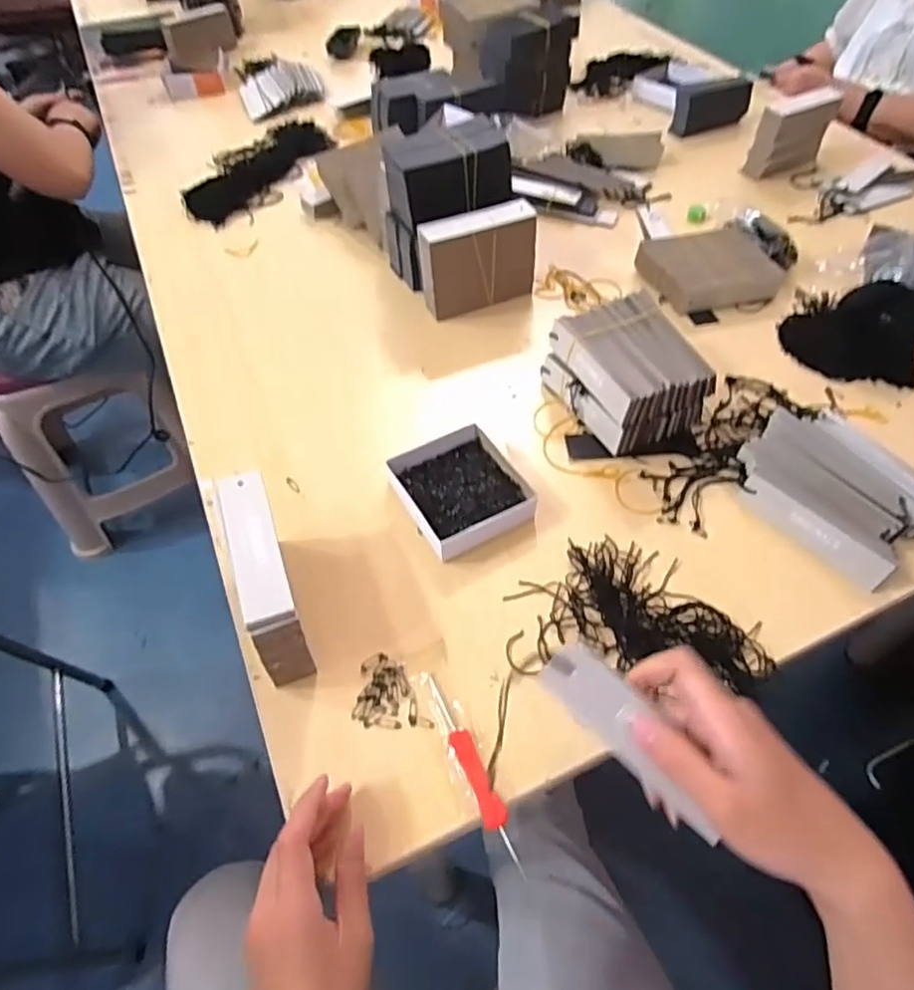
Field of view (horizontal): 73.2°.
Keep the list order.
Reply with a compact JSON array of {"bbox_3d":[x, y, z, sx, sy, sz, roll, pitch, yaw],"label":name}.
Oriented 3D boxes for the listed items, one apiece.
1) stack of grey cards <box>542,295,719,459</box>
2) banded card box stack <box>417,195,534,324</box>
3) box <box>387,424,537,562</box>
[{"bbox_3d":[0.161,-0.116,0.594,0.104,0.076,0.130,-21,56,-14],"label":"stack of grey cards"},{"bbox_3d":[0.024,-0.262,0.688,0.127,0.104,0.035,-20,56,-13],"label":"banded card box stack"},{"bbox_3d":[0.004,-0.007,0.552,0.099,0.027,0.113,-25,57,-17],"label":"box"}]

